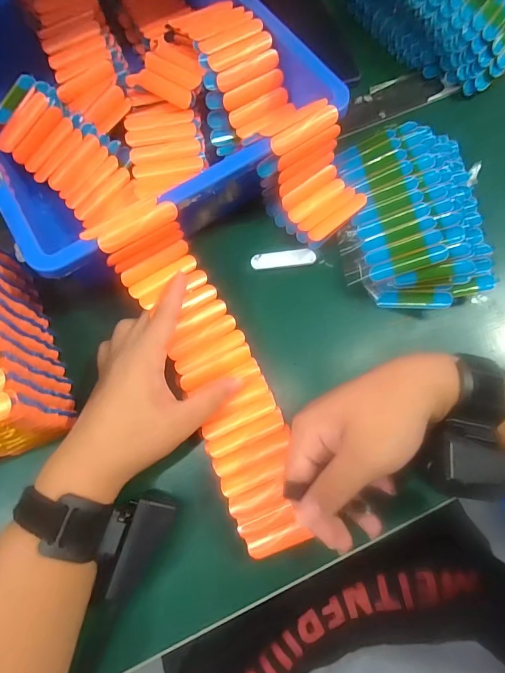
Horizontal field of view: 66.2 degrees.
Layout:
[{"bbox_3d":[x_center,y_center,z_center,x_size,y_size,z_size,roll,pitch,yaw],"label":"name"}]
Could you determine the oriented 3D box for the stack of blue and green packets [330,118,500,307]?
[{"bbox_3d":[0.142,-0.113,0.351,0.127,0.046,0.178,-9,74,-2],"label":"stack of blue and green packets"}]

